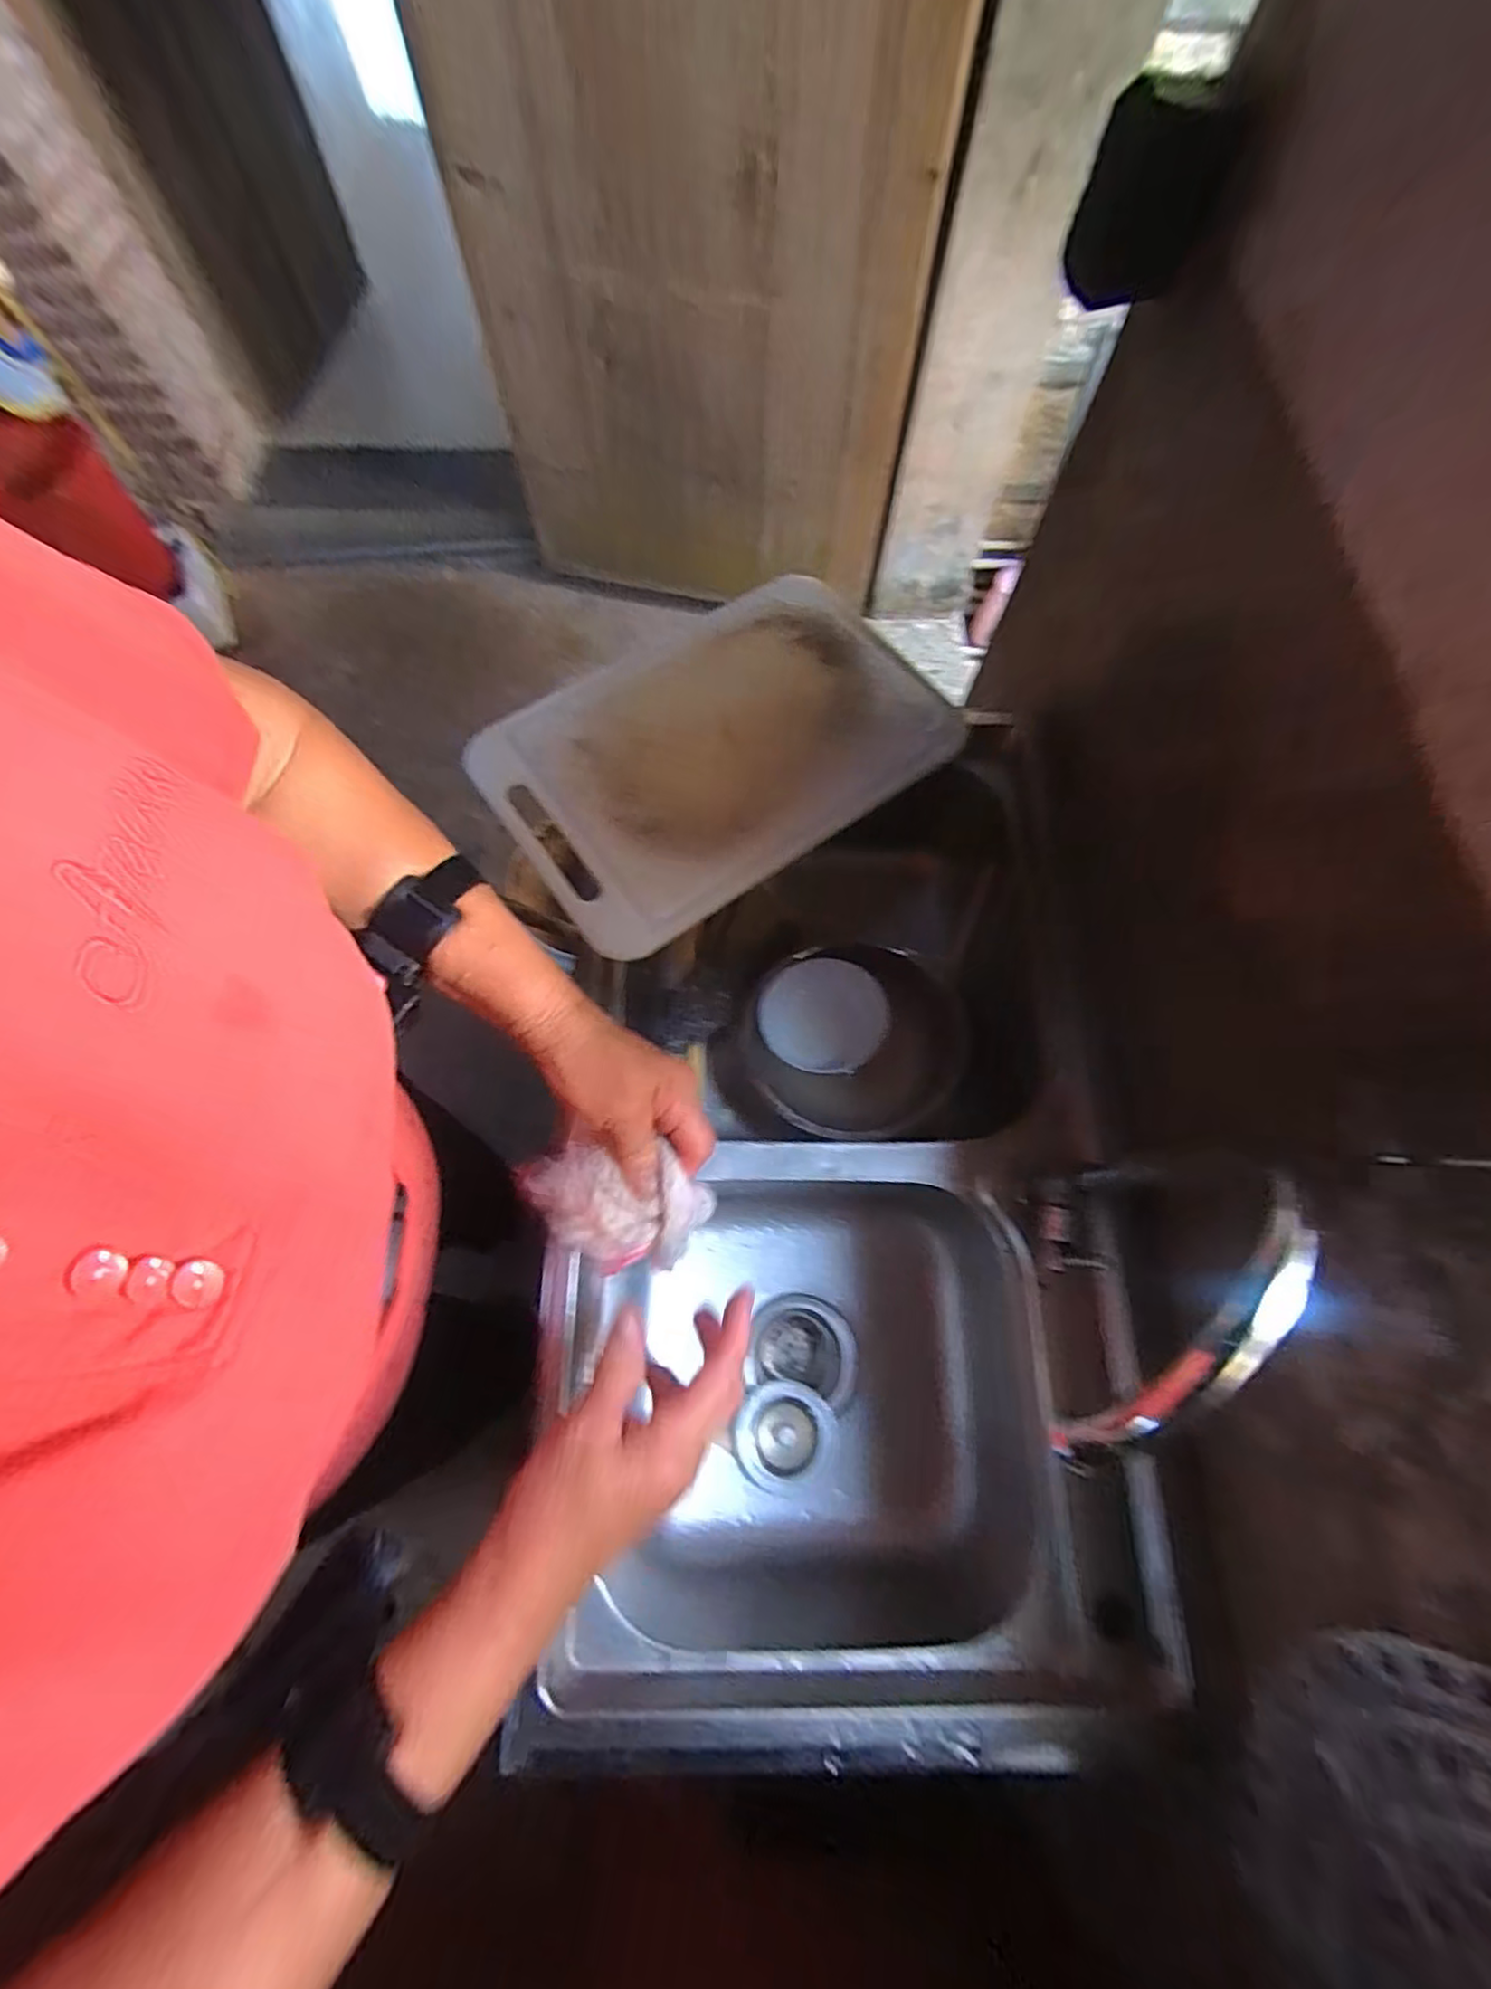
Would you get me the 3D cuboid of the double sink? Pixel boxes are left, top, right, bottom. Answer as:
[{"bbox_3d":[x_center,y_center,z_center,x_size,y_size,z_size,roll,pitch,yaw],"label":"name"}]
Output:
[{"bbox_3d":[0.080,0.132,0.640,0.421,0.215,0.782,2,71,1],"label":"double sink"}]

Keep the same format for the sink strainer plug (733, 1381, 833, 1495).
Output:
[{"bbox_3d":[0.034,0.389,0.611,0.083,0.018,0.081,0,71,0],"label":"sink strainer plug"}]

